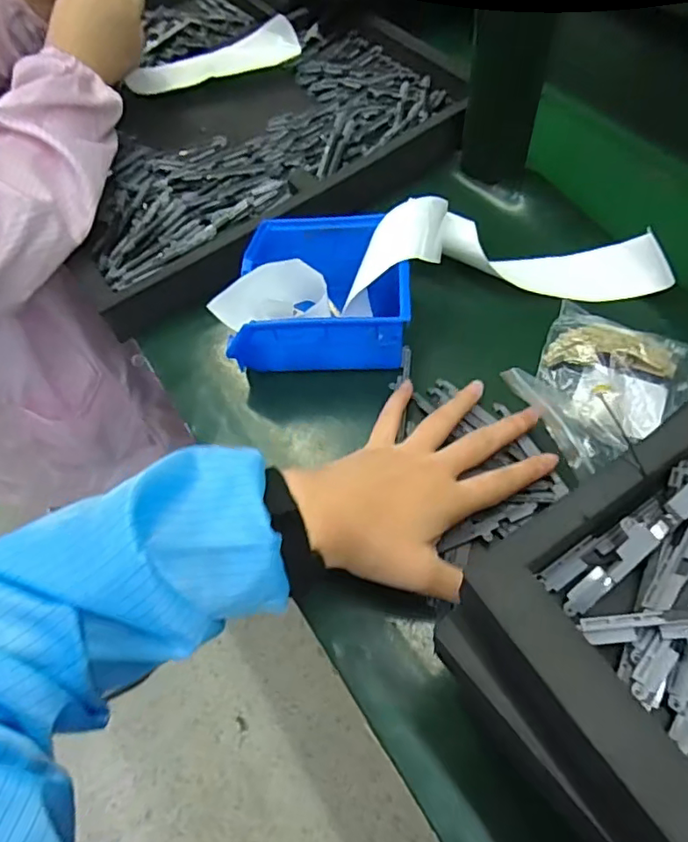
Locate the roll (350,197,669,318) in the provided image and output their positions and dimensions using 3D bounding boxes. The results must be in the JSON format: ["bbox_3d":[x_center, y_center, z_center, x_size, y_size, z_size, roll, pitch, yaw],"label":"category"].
[{"bbox_3d":[0.128,-0.135,0.449,0.250,0.060,0.079,-3,59,3],"label":"roll"}]

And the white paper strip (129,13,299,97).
[{"bbox_3d":[-0.146,-0.406,0.630,0.186,0.044,0.053,-12,59,-2],"label":"white paper strip"}]

